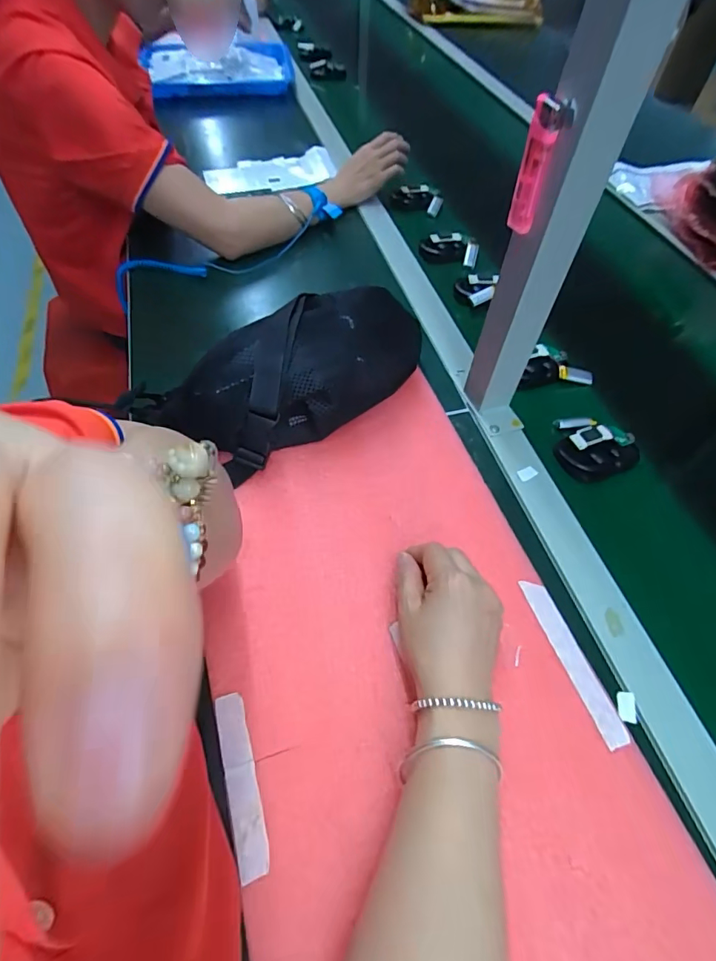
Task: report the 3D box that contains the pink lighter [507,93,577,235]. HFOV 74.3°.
[{"bbox_3d":[0.127,-0.220,0.336,0.025,0.080,0.016,17,57,10],"label":"pink lighter"}]

